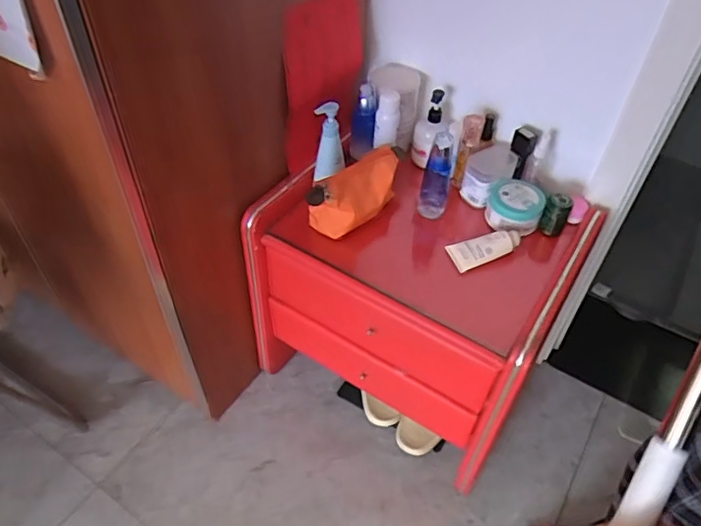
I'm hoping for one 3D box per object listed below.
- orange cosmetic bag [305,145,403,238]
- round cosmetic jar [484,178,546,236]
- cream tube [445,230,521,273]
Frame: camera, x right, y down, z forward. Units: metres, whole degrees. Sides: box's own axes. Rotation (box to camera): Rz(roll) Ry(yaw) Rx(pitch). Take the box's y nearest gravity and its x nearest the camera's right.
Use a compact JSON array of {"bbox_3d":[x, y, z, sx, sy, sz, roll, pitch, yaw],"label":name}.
[{"bbox_3d":[0.022,-0.127,0.964,0.231,0.100,0.080,-30,55,-27],"label":"orange cosmetic bag"},{"bbox_3d":[0.292,-0.099,0.978,0.094,0.060,0.090,2,47,-2],"label":"round cosmetic jar"},{"bbox_3d":[0.229,-0.022,0.936,0.119,0.033,0.049,-18,76,-1],"label":"cream tube"}]

